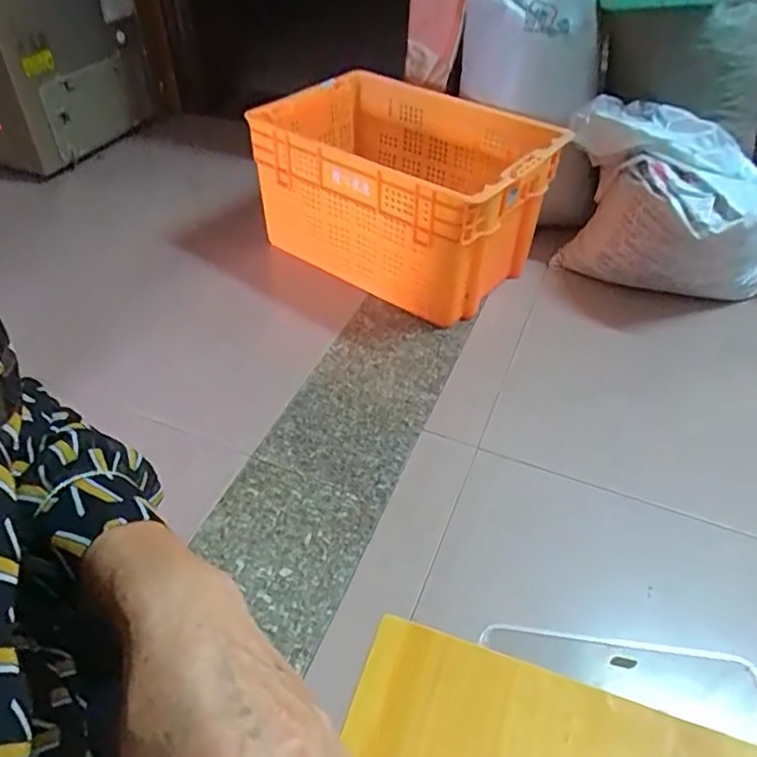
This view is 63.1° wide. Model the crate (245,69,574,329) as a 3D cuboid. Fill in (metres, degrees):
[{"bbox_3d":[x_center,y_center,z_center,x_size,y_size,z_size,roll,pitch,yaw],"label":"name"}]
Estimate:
[{"bbox_3d":[0.031,-0.396,1.353,0.595,0.351,0.362,30,51,26],"label":"crate"}]

